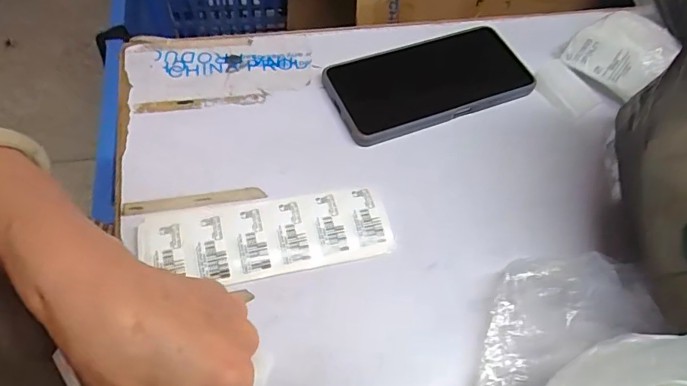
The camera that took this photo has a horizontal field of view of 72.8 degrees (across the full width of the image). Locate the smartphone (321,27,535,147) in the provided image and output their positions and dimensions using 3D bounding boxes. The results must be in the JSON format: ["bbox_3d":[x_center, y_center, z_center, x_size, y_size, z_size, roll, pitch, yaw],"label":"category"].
[{"bbox_3d":[0.067,-0.092,0.379,0.158,0.011,0.079,-20,63,-15],"label":"smartphone"}]

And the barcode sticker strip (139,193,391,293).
[{"bbox_3d":[-0.048,0.027,0.303,0.157,0.009,0.055,-7,69,-10],"label":"barcode sticker strip"}]

